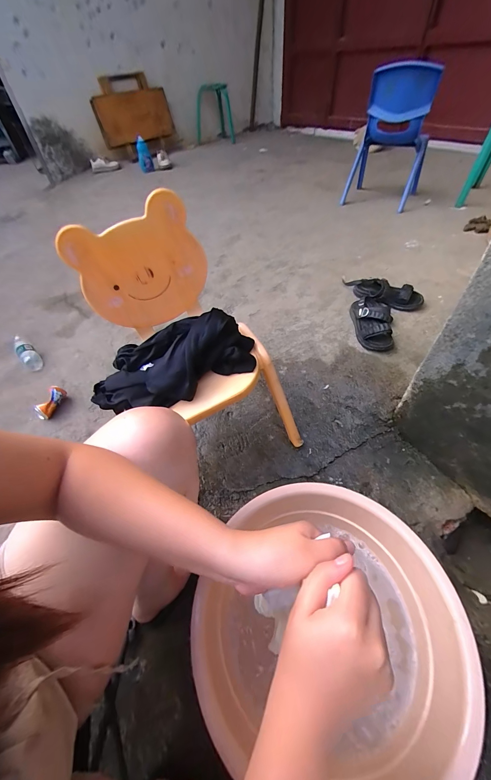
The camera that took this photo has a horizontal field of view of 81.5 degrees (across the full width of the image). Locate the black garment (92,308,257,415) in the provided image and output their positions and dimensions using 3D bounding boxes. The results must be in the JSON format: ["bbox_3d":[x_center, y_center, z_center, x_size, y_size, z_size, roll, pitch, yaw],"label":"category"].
[{"bbox_3d":[-0.156,-0.061,0.604,0.352,0.106,0.153,-16,50,-10],"label":"black garment"}]

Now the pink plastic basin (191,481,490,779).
[{"bbox_3d":[0.159,0.425,0.529,0.416,0.140,0.421,-2,49,2],"label":"pink plastic basin"}]

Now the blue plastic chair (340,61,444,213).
[{"bbox_3d":[0.656,-1.117,1.280,0.300,0.464,0.238,21,54,21],"label":"blue plastic chair"}]

